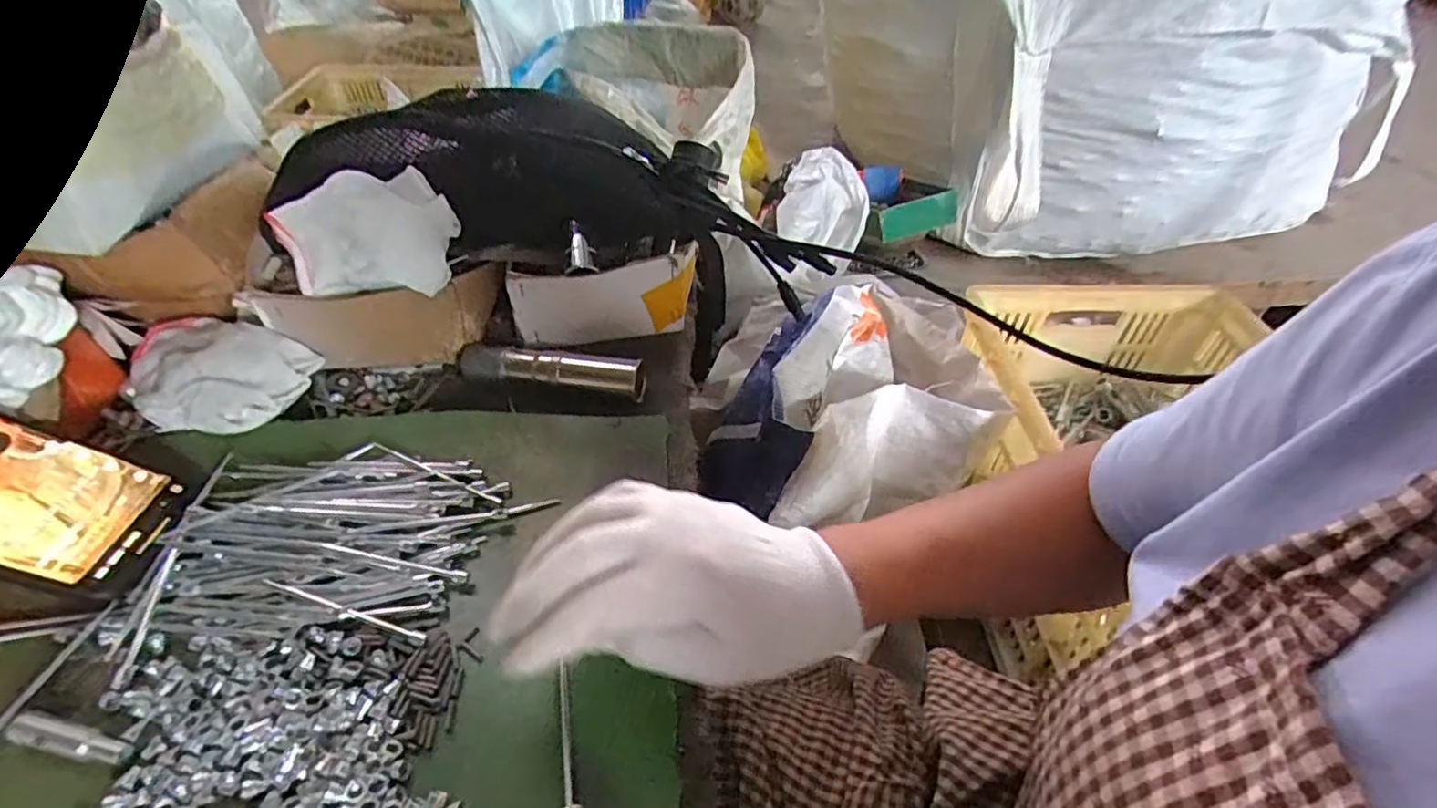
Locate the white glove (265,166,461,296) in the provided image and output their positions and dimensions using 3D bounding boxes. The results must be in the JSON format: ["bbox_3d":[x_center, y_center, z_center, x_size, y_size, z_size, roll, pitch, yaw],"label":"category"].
[{"bbox_3d":[-0.222,-0.108,0.406,0.103,0.028,0.077,-2,80,2],"label":"white glove"}]

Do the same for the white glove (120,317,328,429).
[{"bbox_3d":[-0.316,-0.017,0.401,0.109,0.049,0.068,8,44,6],"label":"white glove"}]

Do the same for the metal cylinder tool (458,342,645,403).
[{"bbox_3d":[-0.114,-0.023,0.436,0.128,0.020,0.022,8,44,7],"label":"metal cylinder tool"}]

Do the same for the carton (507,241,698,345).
[{"bbox_3d":[-0.079,-0.076,0.465,0.129,0.060,0.023,-9,45,-11],"label":"carton"}]

